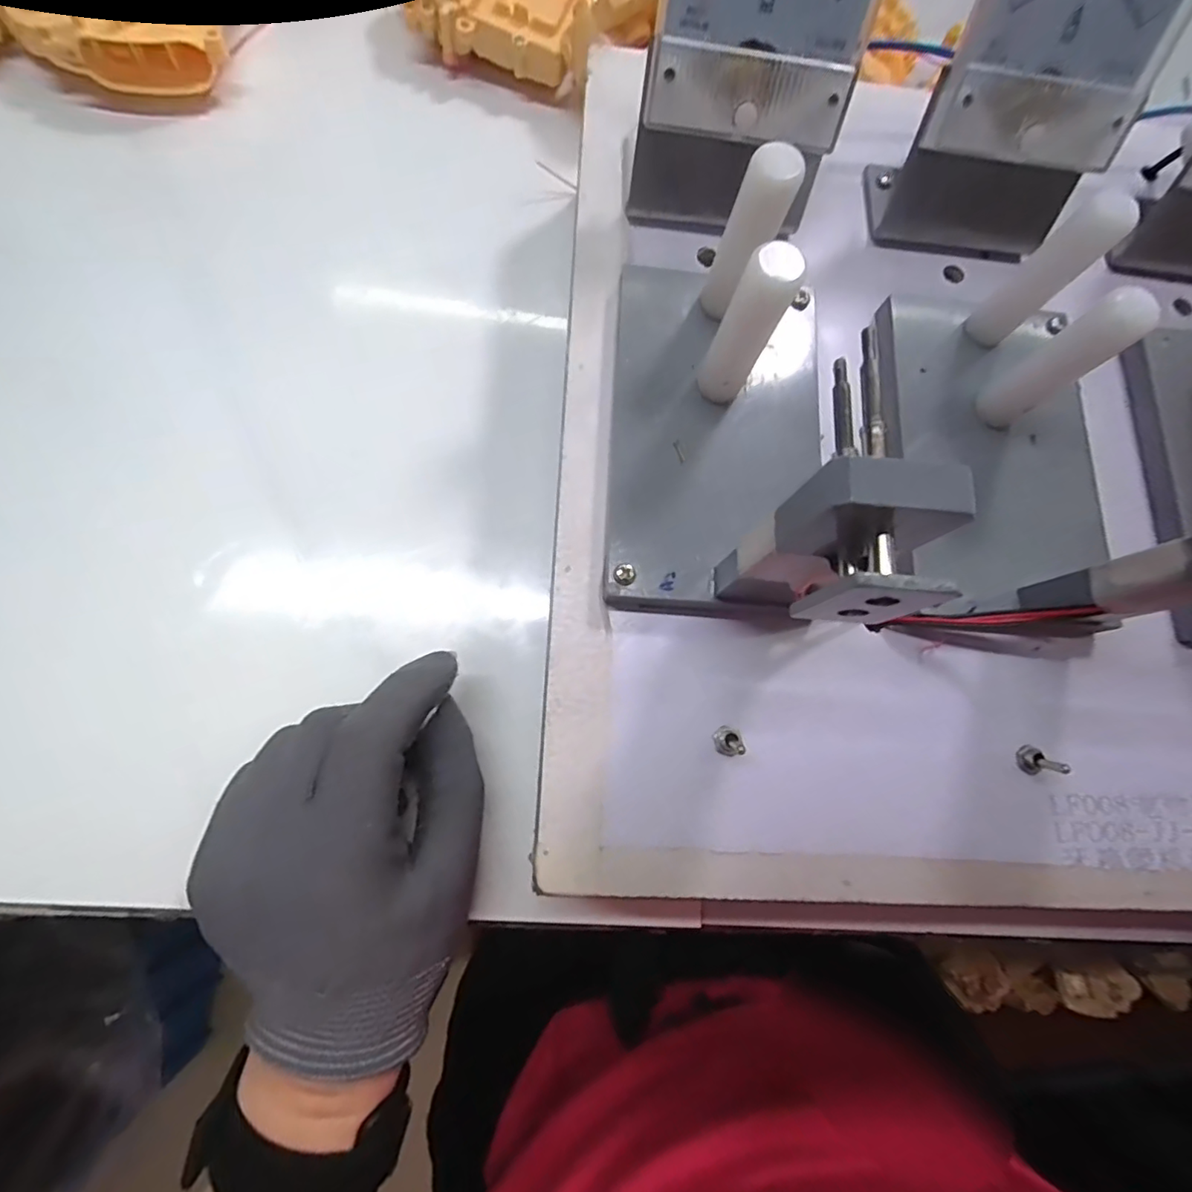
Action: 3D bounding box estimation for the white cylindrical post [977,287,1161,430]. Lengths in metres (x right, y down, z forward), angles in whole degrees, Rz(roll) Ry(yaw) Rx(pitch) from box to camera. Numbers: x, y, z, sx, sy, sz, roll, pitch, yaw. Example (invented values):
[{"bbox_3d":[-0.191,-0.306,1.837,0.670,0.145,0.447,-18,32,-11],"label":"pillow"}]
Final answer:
[{"bbox_3d":[0.142,-0.071,0.176,0.015,0.052,0.015,1,76,-5],"label":"white cylindrical post"}]

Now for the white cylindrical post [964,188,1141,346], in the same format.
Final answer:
[{"bbox_3d":[0.145,-0.103,0.184,0.019,0.051,0.015,-43,84,-13],"label":"white cylindrical post"}]

